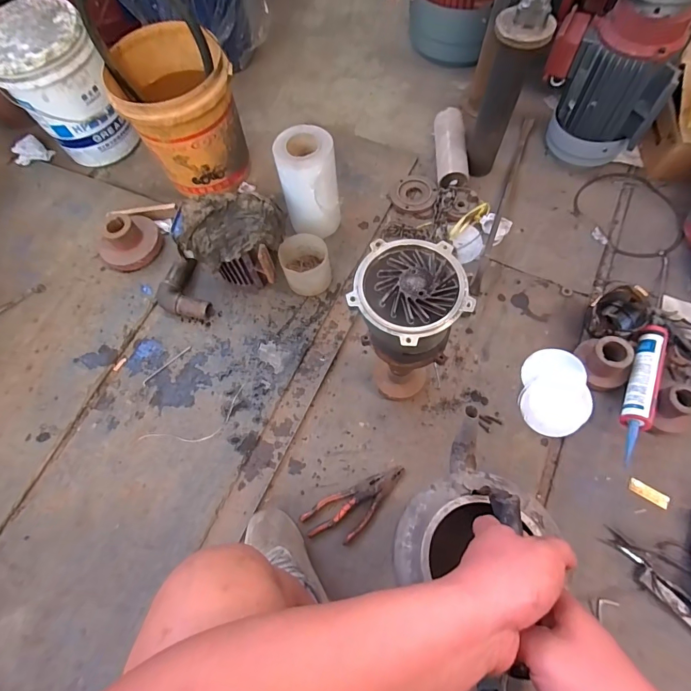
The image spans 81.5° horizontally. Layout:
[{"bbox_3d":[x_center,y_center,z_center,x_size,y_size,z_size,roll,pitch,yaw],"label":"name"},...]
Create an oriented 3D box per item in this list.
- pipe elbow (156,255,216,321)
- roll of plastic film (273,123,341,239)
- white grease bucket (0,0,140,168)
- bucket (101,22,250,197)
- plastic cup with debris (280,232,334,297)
[{"bbox_3d":[-0.423,-0.133,1.036,0.125,0.053,0.178,-25,68,-8],"label":"pipe elbow"},{"bbox_3d":[-0.090,-0.405,1.019,0.134,0.236,0.143,-1,67,2],"label":"roll of plastic film"},{"bbox_3d":[-0.818,-0.745,1.185,0.267,0.347,0.259,-1,67,2],"label":"white grease bucket"},{"bbox_3d":[-0.436,-0.620,1.110,0.282,0.330,0.295,-25,68,-8],"label":"bucket"},{"bbox_3d":[-0.101,-0.205,1.031,0.121,0.078,0.145,-15,67,-4],"label":"plastic cup with debris"}]

